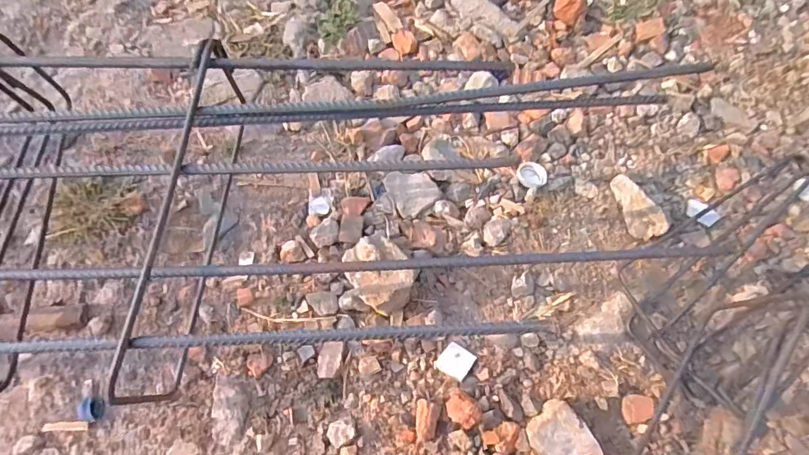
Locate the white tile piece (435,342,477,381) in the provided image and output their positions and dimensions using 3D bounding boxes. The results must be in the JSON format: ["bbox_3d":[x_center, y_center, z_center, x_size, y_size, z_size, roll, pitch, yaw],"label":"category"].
[{"bbox_3d":[0.060,0.156,0.525,0.037,0.013,0.036,32,73,11],"label":"white tile piece"}]

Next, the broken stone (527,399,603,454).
[{"bbox_3d":[0.172,0.230,0.490,0.074,0.028,0.056,41,75,14],"label":"broken stone"}]

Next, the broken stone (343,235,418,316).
[{"bbox_3d":[-0.029,0.055,0.547,0.070,0.053,0.096,-33,73,-11],"label":"broken stone"}]

